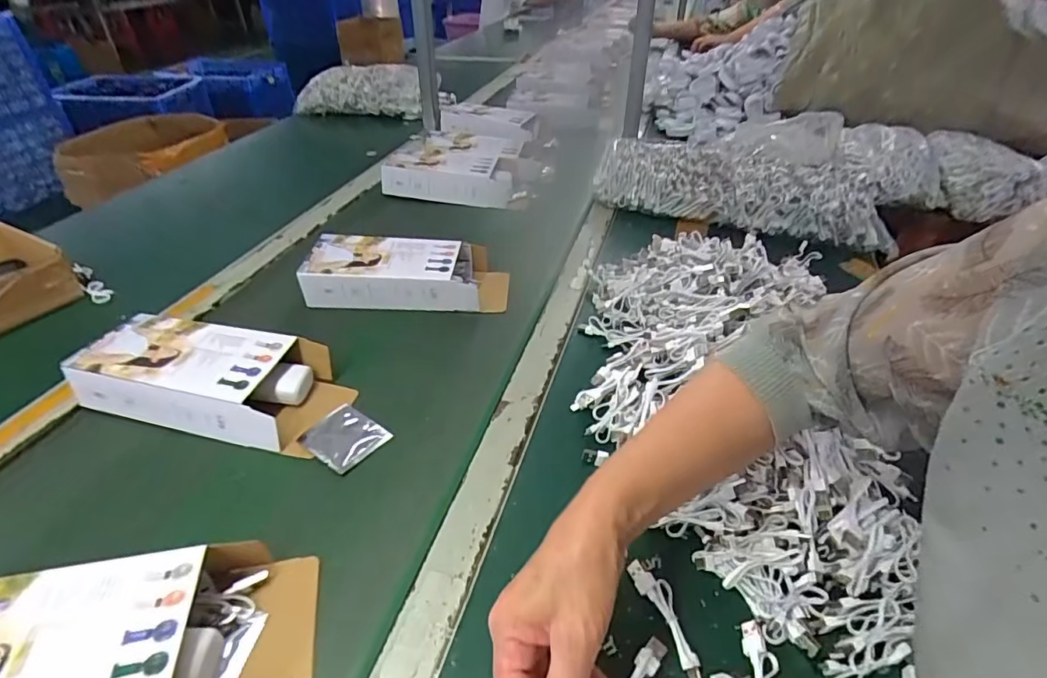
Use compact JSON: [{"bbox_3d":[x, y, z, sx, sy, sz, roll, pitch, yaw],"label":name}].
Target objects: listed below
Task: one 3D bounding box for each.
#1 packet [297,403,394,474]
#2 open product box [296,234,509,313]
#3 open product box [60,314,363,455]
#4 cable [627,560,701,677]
[{"bbox_3d":[-0.172,0.093,0.508,0.070,0.004,0.060,31,51,25],"label":"packet"},{"bbox_3d":[-0.150,-0.089,0.689,0.251,0.055,0.100,2,45,-1],"label":"open product box"},{"bbox_3d":[-0.311,0.038,0.533,0.245,0.055,0.105,10,45,7],"label":"open product box"},{"bbox_3d":[0.104,0.195,0.374,0.023,0.009,0.082,-15,48,-17],"label":"cable"}]

